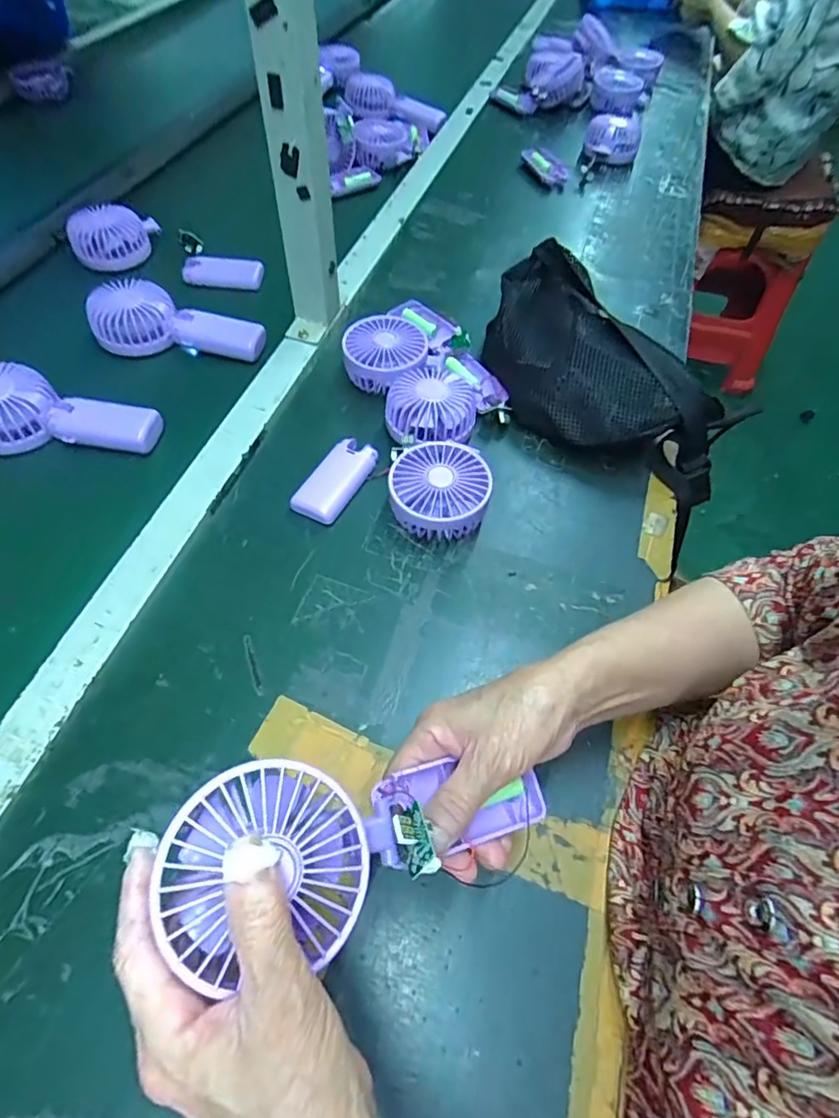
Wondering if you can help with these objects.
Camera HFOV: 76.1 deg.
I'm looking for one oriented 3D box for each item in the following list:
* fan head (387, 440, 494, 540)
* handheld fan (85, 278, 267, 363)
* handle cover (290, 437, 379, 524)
[{"bbox_3d":[0.018,-0.057,0.466,0.082,0.042,0.086,1,58,-1],"label":"fan head"},{"bbox_3d":[-0.257,-0.253,0.571,0.173,0.042,0.077,11,58,5],"label":"handheld fan"},{"bbox_3d":[-0.076,-0.073,0.487,0.042,0.014,0.087,26,61,14],"label":"handle cover"}]

